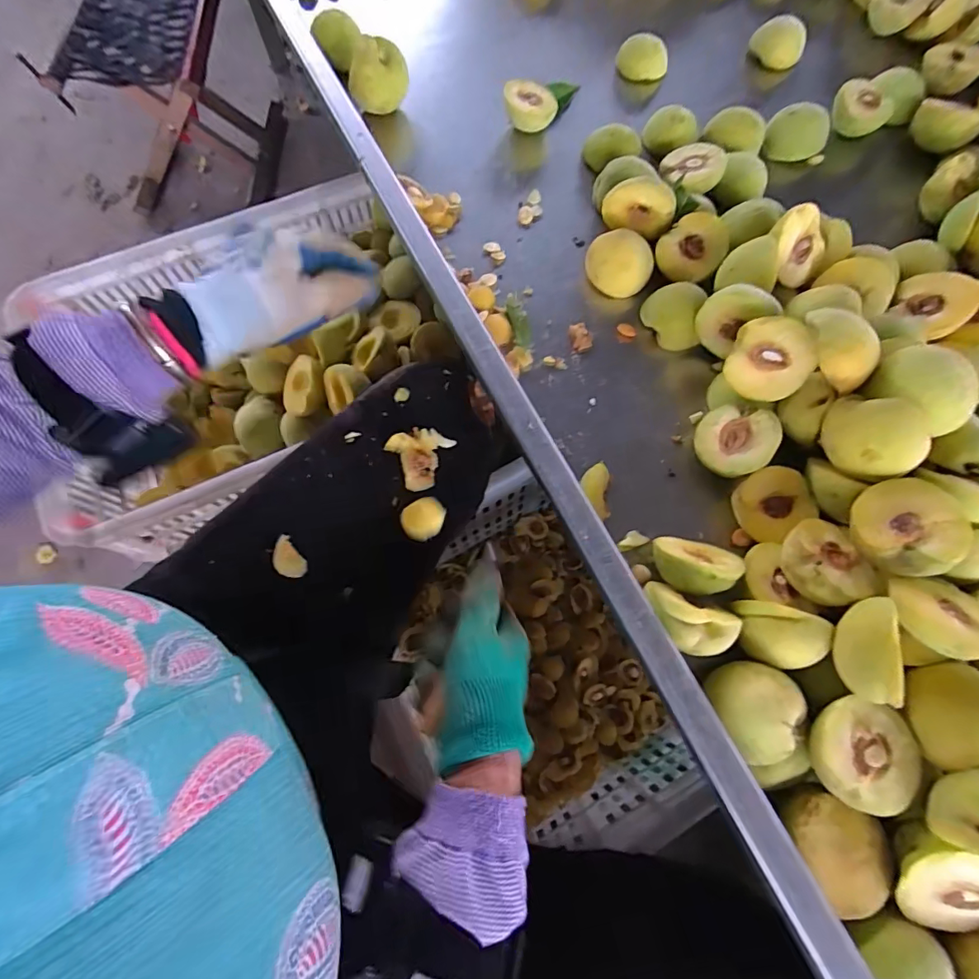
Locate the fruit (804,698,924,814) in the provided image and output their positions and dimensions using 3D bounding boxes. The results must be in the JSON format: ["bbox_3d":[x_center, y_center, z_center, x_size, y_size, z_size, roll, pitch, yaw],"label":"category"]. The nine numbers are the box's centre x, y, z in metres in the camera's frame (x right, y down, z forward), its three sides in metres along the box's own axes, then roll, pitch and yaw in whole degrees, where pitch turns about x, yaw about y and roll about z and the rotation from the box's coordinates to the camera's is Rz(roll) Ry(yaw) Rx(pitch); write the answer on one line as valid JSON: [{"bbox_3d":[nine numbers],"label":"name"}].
[{"bbox_3d":[0.219,0.155,0.286,0.058,0.025,0.056,0,72,0],"label":"fruit"}]

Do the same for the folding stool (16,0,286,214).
[{"bbox_3d":[-0.567,-0.717,0.901,0.245,0.245,0.282,7,73,2],"label":"folding stool"}]

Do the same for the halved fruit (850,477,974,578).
[{"bbox_3d":[0.255,0.024,0.297,0.055,0.021,0.058,-27,58,12],"label":"halved fruit"}]

